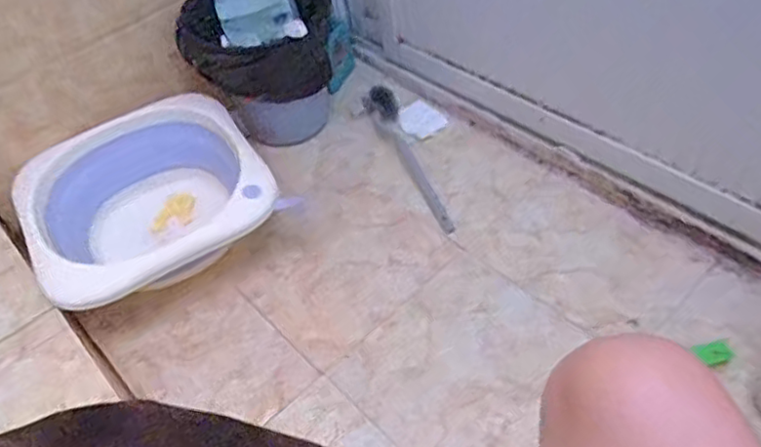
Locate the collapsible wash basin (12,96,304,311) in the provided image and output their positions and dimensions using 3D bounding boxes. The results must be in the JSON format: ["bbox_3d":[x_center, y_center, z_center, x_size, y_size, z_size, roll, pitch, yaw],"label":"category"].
[{"bbox_3d":[-0.367,-0.023,1.033,0.354,0.171,0.264,-25,53,-14],"label":"collapsible wash basin"}]

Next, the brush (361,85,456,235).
[{"bbox_3d":[0.056,-0.128,1.133,0.052,0.047,0.345,-21,52,-11],"label":"brush"}]

